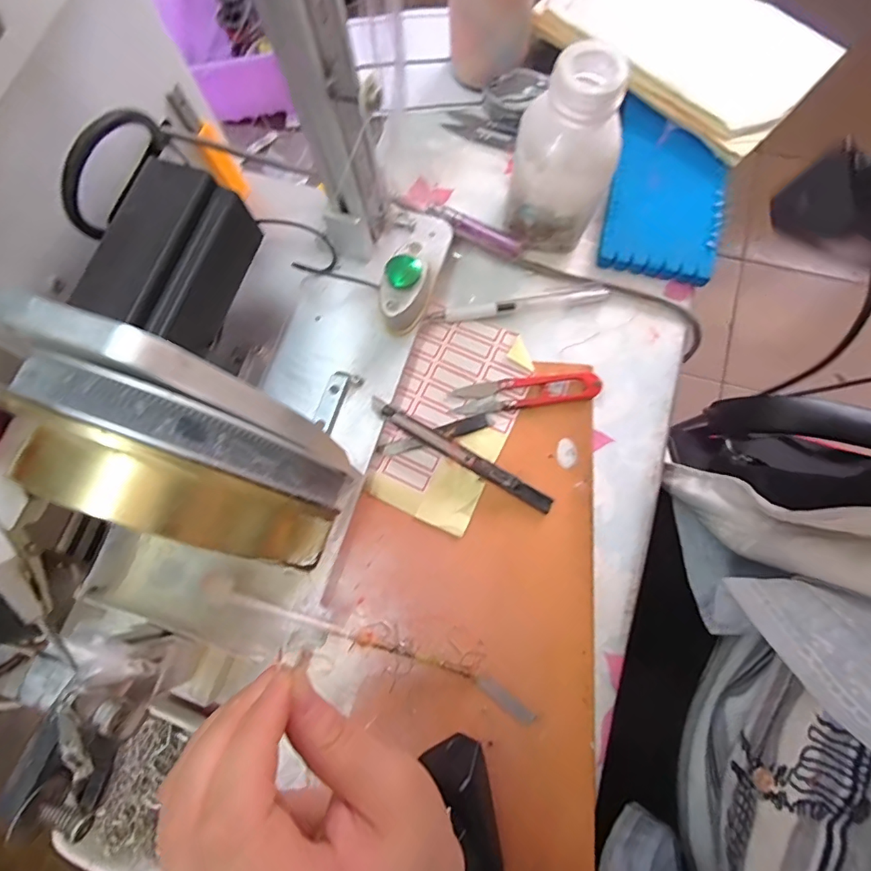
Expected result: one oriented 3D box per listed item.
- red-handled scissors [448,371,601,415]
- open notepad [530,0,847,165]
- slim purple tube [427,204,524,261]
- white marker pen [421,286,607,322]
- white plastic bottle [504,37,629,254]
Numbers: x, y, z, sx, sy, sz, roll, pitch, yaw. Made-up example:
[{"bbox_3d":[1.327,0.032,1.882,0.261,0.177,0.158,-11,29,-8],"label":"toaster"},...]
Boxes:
[{"bbox_3d":[0.062,-0.031,0.338,0.099,0.010,0.022,-6,77,0],"label":"red-handled scissors"},{"bbox_3d":[0.199,-0.321,0.388,0.203,0.022,0.149,42,81,10],"label":"open notepad"},{"bbox_3d":[0.029,-0.153,0.366,0.076,0.012,0.014,25,79,7],"label":"slim purple tube"},{"bbox_3d":[0.060,-0.095,0.355,0.130,0.008,0.010,-7,77,0],"label":"white marker pen"},{"bbox_3d":[0.082,-0.177,0.311,0.063,0.120,0.052,17,78,5],"label":"white plastic bottle"}]

